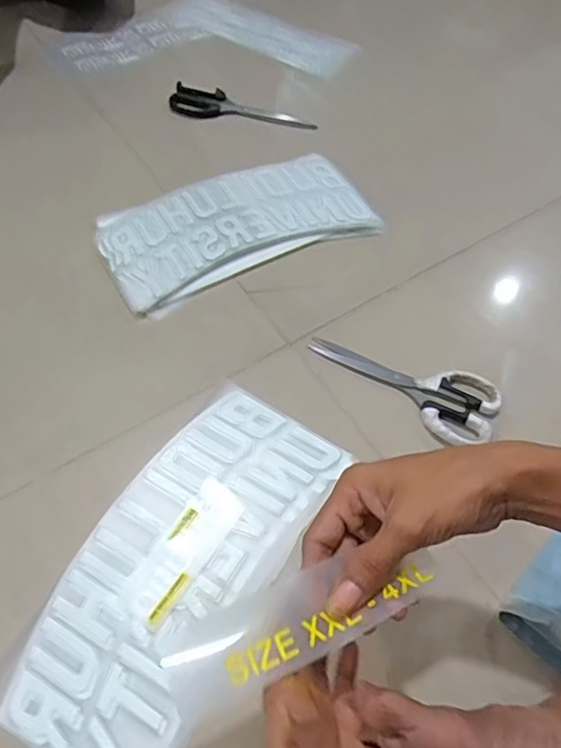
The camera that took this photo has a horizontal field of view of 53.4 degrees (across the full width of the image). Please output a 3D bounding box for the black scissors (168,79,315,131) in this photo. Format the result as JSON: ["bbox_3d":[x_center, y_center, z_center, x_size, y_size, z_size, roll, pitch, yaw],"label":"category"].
[{"bbox_3d":[-0.053,-0.357,0.757,0.195,0.020,0.046,17,59,3],"label":"black scissors"}]

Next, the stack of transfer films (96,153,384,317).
[{"bbox_3d":[-0.048,-0.175,0.648,0.307,0.022,0.144,-23,65,-20],"label":"stack of transfer films"}]

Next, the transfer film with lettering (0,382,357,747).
[{"bbox_3d":[-0.078,0.151,0.457,0.145,0.007,0.309,29,60,10],"label":"transfer film with lettering"}]

